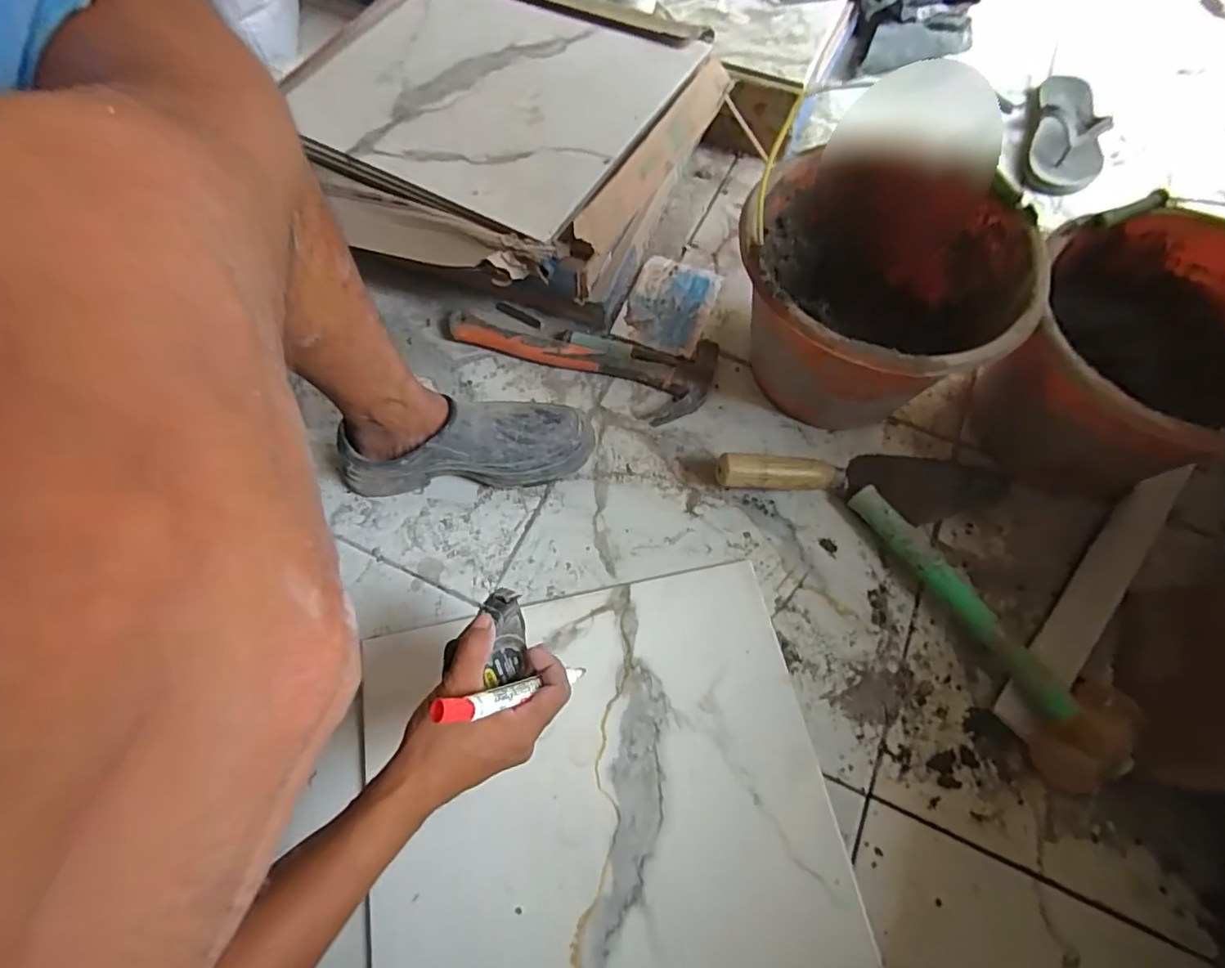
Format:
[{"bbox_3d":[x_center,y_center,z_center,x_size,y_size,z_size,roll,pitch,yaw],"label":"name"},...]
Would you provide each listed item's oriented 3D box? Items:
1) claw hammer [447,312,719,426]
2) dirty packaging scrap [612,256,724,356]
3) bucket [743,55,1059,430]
[{"bbox_3d":[-0.036,-0.166,0.706,0.319,0.031,0.110,20,67,8],"label":"claw hammer"},{"bbox_3d":[0.072,-0.235,0.752,0.108,0.009,0.151,18,67,8],"label":"dirty packaging scrap"},{"bbox_3d":[0.263,-0.199,0.614,0.259,0.228,0.285,16,67,6],"label":"bucket"}]

